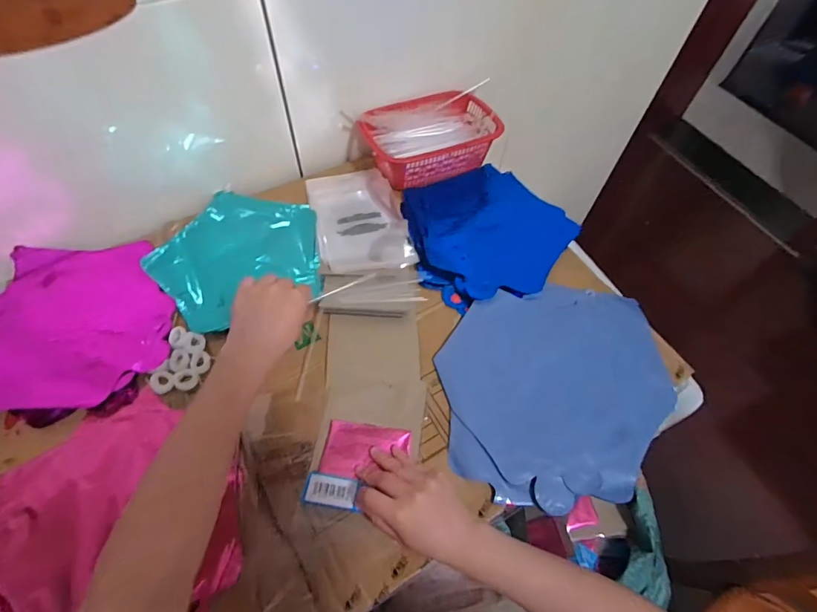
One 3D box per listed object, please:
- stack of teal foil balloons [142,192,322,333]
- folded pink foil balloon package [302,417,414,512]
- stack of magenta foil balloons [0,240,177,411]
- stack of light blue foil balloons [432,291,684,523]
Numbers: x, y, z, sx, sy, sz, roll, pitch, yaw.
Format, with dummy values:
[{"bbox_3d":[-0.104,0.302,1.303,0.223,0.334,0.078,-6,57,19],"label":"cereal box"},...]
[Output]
[{"bbox_3d":[-0.241,-0.076,0.592,0.220,0.020,0.233,-10,61,-9],"label":"stack of teal foil balloons"},{"bbox_3d":[-0.053,0.174,0.458,0.099,0.008,0.091,10,60,2],"label":"folded pink foil balloon package"},{"bbox_3d":[-0.429,0.019,0.533,0.244,0.032,0.237,-15,62,-12],"label":"stack of magenta foil balloons"},{"bbox_3d":[0.187,0.099,0.520,0.288,0.017,0.258,-5,60,-7],"label":"stack of light blue foil balloons"}]

